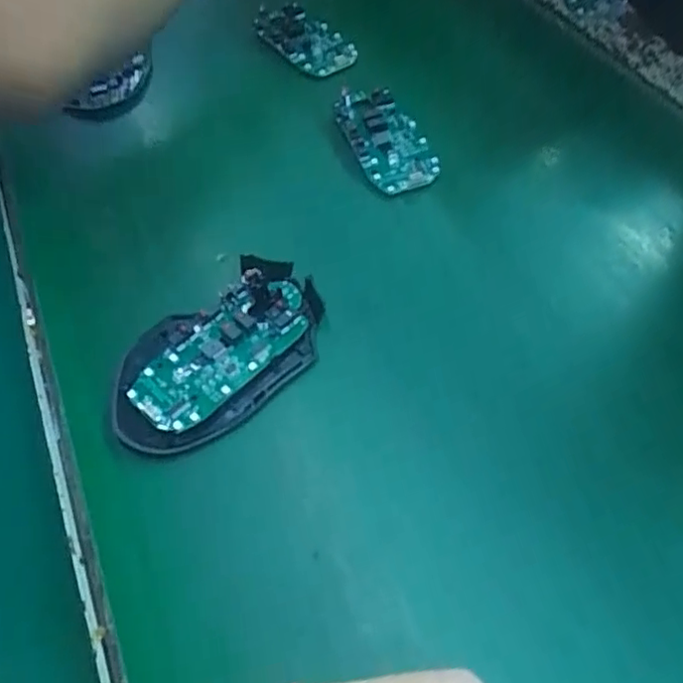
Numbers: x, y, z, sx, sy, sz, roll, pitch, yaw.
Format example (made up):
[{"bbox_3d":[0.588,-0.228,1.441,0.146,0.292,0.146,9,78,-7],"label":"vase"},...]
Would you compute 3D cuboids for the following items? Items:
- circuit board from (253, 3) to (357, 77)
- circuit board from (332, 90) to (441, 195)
[{"bbox_3d":[-0.028,-0.230,0.464,0.043,0.021,0.083,-28,53,-17],"label":"circuit board"},{"bbox_3d":[0.027,-0.132,0.391,0.046,0.019,0.091,-17,50,-8],"label":"circuit board"}]

